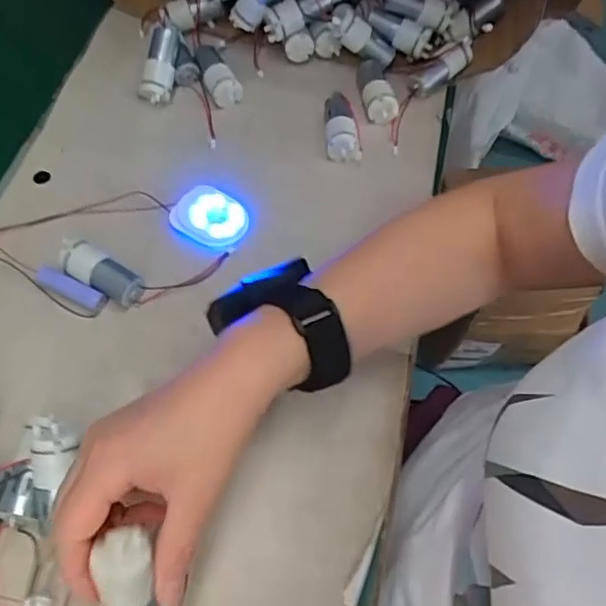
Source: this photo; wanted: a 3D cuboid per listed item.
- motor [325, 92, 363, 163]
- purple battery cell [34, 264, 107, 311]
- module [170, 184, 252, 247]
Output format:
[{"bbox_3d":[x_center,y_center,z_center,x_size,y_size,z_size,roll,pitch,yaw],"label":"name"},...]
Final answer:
[{"bbox_3d":[0.031,-0.149,0.520,0.024,0.022,0.065,-6,59,-8],"label":"motor"},{"bbox_3d":[-0.165,-0.010,0.433,0.053,0.012,0.014,23,60,9],"label":"purple battery cell"},{"bbox_3d":[-0.072,-0.065,0.477,0.056,0.015,0.046,35,62,16],"label":"module"}]

